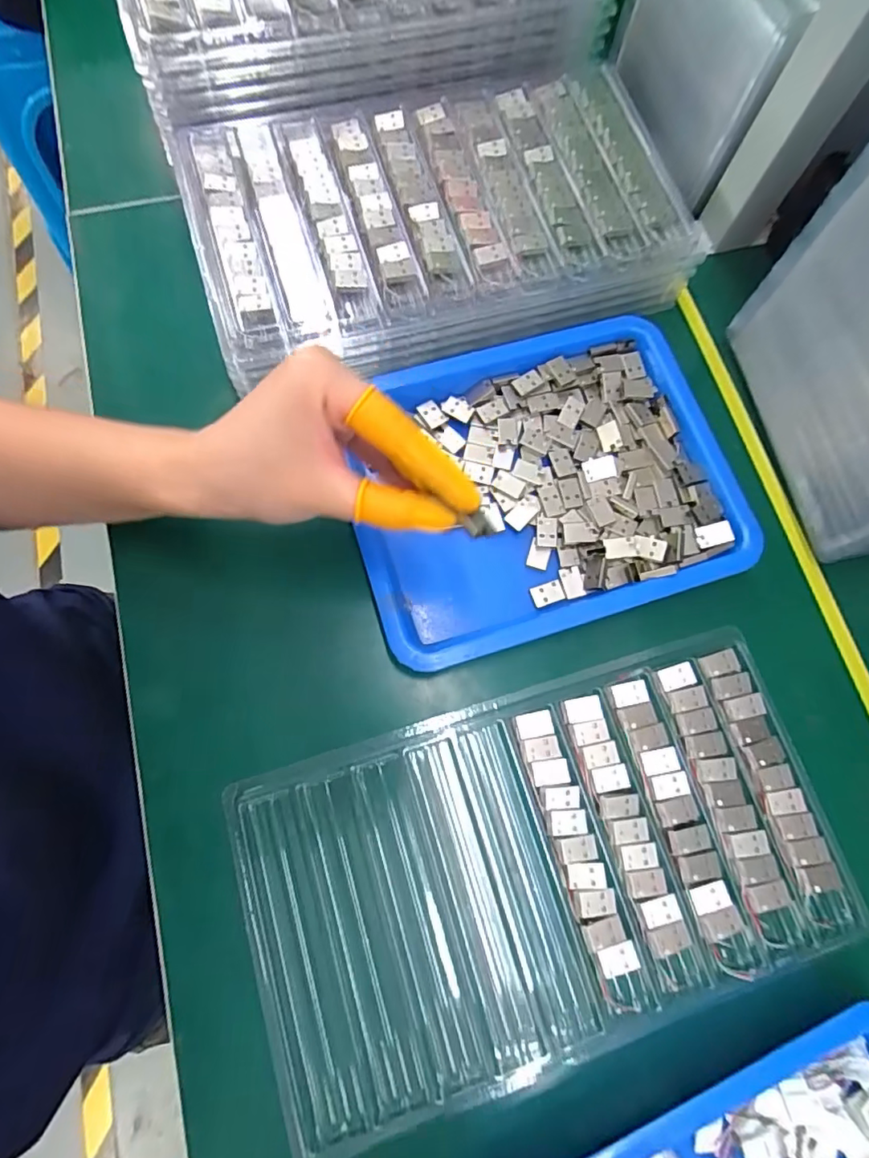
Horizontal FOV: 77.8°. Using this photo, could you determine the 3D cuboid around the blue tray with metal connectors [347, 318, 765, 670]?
[{"bbox_3d":[0.062,-0.059,0.310,0.218,0.026,0.166,-17,77,-4],"label":"blue tray with metal connectors"}]

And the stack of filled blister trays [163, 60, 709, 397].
[{"bbox_3d":[0.000,-0.230,0.343,0.294,0.039,0.187,-18,77,-4],"label":"stack of filled blister trays"}]

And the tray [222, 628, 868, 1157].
[{"bbox_3d":[0.055,0.142,0.269,0.289,0.015,0.161,-17,77,-4],"label":"tray"}]

